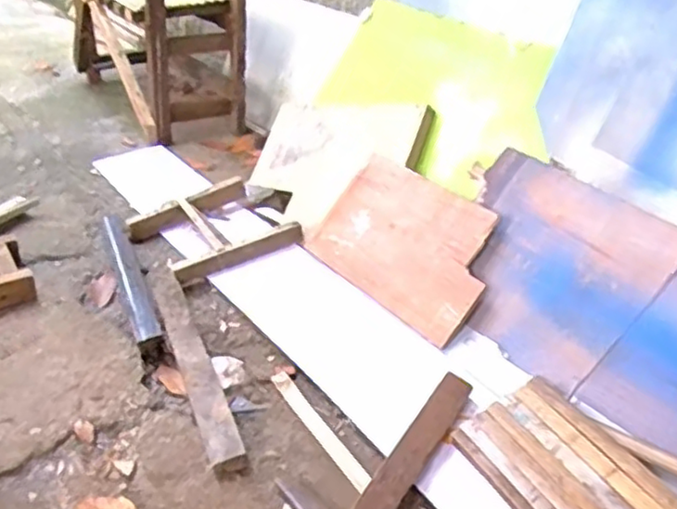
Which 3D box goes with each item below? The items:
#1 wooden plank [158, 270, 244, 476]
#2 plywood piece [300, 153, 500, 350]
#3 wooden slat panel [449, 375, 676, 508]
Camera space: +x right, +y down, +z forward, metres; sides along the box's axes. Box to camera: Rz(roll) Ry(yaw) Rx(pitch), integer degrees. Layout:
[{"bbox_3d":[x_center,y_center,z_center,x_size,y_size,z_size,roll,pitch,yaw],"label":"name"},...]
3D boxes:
[{"bbox_3d":[-0.307,0.189,1.383,0.065,0.053,0.678,-11,34,-19],"label":"wooden plank"},{"bbox_3d":[0.149,-0.032,1.528,0.478,0.018,0.292,35,89,41],"label":"plywood piece"},{"bbox_3d":[0.350,0.334,1.045,0.196,0.018,0.322,-30,38,-15],"label":"wooden slat panel"}]

